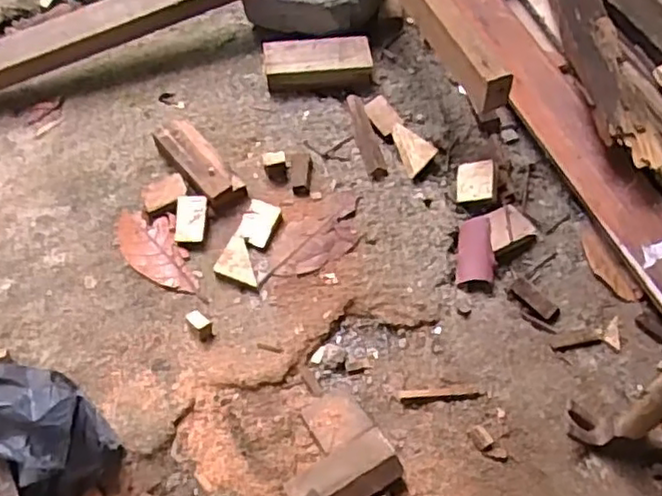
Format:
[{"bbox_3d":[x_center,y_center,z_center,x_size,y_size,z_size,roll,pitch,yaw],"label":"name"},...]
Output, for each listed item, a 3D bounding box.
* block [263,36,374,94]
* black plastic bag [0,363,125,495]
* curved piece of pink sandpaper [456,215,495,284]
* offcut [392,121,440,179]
[{"bbox_3d":[-0.020,-0.268,1.004,0.157,0.050,0.064,-4,60,-2],"label":"block"},{"bbox_3d":[-0.319,0.175,0.717,0.106,0.100,0.185,-39,67,-19],"label":"black plastic bag"},{"bbox_3d":[0.184,0.000,0.862,0.045,0.017,0.100,7,61,4],"label":"curved piece of pink sandpaper"},{"bbox_3d":[0.116,-0.138,0.946,0.050,0.026,0.081,-19,62,-10],"label":"offcut"}]

